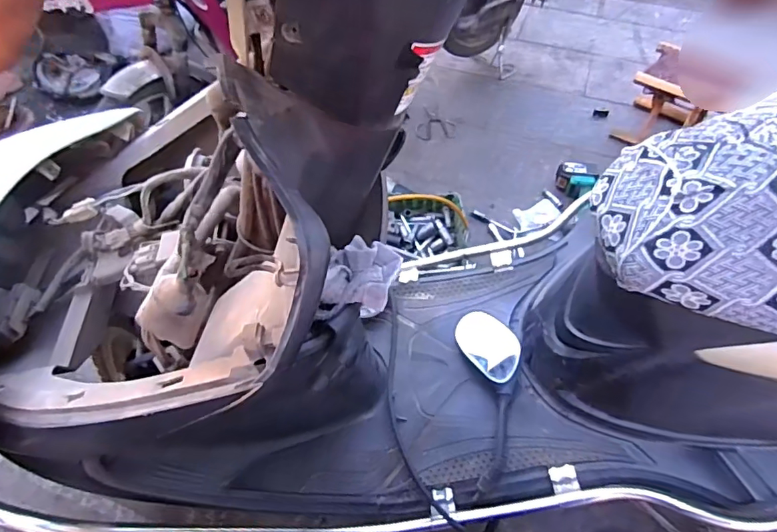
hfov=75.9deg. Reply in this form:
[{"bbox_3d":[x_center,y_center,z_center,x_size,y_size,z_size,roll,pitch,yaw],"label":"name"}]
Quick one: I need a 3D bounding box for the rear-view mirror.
[{"bbox_3d":[0.160,0.202,0.785,0.093,0.037,0.285,3,56,2],"label":"rear-view mirror"}]

